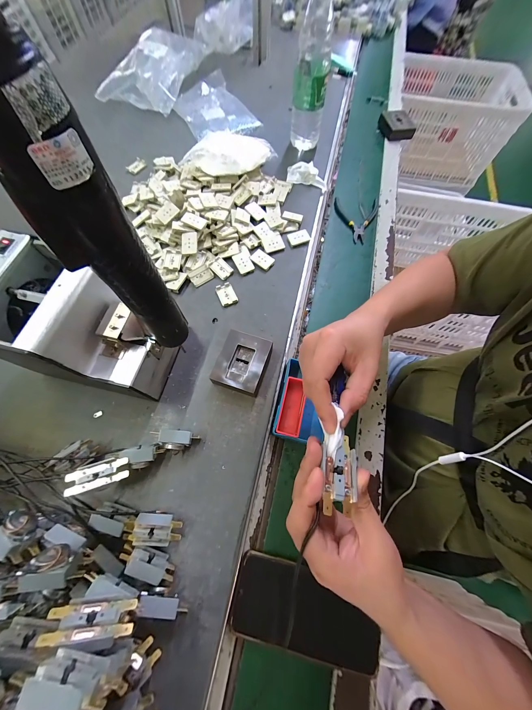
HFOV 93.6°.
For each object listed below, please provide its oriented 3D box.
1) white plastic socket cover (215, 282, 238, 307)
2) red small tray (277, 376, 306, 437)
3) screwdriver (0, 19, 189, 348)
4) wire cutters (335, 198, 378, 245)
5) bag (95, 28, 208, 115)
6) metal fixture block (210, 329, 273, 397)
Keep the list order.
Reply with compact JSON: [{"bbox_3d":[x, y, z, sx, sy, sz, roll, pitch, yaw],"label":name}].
[{"bbox_3d":[-0.065,-0.101,0.415,0.026,0.004,0.043,-25,75,-10],"label":"white plastic socket cover"},{"bbox_3d":[0.039,0.072,0.356,0.033,0.018,0.083,13,60,2],"label":"red small tray"},{"bbox_3d":[-0.097,-0.058,0.169,0.037,0.179,0.037,1,67,-1],"label":"screwdriver"},{"bbox_3d":[0.192,-0.285,0.529,0.086,0.012,0.114,4,67,0],"label":"wire cutters"},{"bbox_3d":[-0.271,-0.703,0.611,0.167,0.063,0.259,20,70,5],"label":"bag"},{"bbox_3d":[-0.033,0.012,0.359,0.066,0.030,0.082,17,68,6],"label":"metal fixture block"}]

